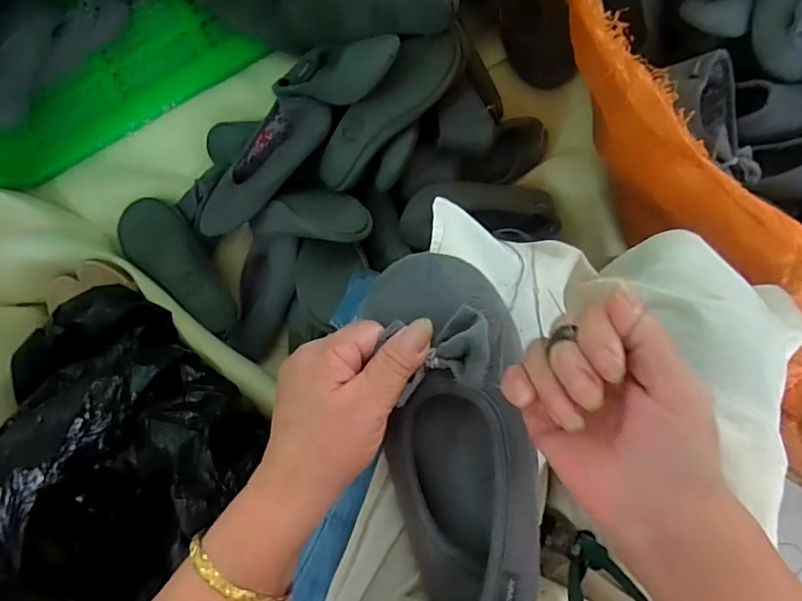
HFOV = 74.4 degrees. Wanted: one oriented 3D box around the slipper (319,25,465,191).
[{"bbox_3d":[-0.015,-0.247,0.686,0.085,0.057,0.240,38,91,2],"label":"slipper"}]

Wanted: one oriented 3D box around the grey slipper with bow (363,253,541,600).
[{"bbox_3d":[0.034,0.082,0.318,0.085,0.047,0.215,-8,91,2],"label":"grey slipper with bow"}]

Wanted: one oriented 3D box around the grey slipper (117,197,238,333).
[{"bbox_3d":[-0.329,-0.054,0.784,0.087,0.043,0.236,-41,88,2],"label":"grey slipper"}]

